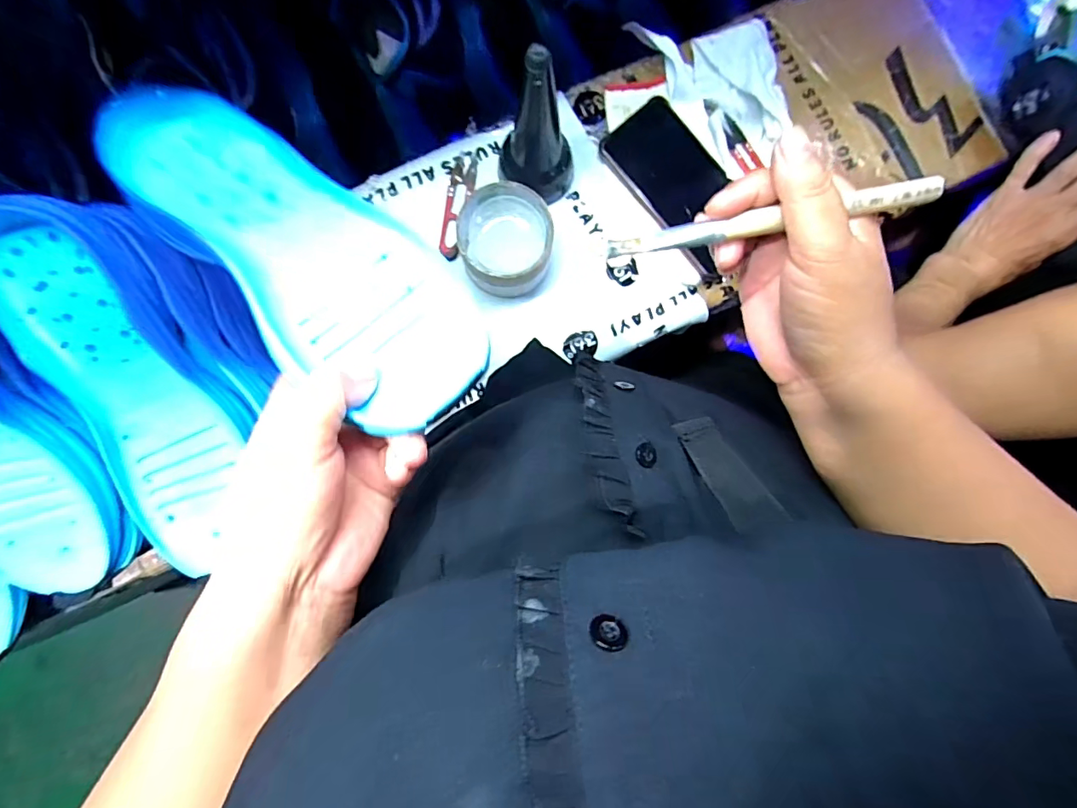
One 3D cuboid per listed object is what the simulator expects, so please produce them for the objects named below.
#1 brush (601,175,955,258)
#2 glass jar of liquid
[{"bbox_3d":[0.108,-0.087,0.231,0.146,0.005,0.012,-7,86,12],"label":"brush"},{"bbox_3d":[-0.029,-0.142,0.430,0.078,0.052,0.085,0,86,-4],"label":"glass jar of liquid"}]

